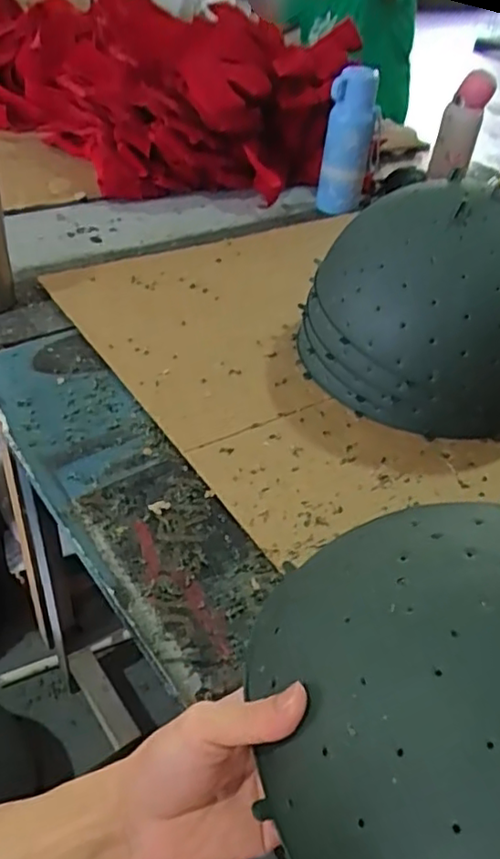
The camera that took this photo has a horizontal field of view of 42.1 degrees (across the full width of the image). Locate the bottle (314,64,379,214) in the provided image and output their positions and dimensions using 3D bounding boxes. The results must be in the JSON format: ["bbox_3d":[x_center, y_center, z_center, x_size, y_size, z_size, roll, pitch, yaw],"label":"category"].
[{"bbox_3d":[0.163,-0.474,1.069,0.077,0.207,0.078,13,42,7],"label":"bottle"}]

